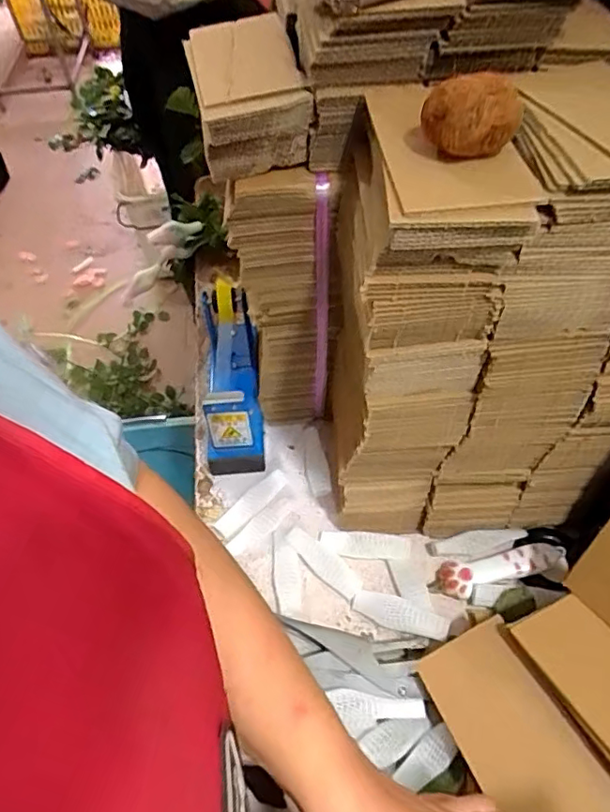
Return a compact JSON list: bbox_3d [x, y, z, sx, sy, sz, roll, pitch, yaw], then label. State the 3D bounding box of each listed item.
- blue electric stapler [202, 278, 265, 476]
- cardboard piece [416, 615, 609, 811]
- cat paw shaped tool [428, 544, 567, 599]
[{"bbox_3d":[-0.085,-0.040,0.614,0.065,0.123,0.196,-5,52,0],"label":"blue electric stapler"},{"bbox_3d":[0.146,0.233,0.399,0.078,0.007,0.136,-41,46,12],"label":"cardboard piece"},{"bbox_3d":[0.180,0.153,0.515,0.125,0.019,0.032,-8,52,-3],"label":"cat paw shaped tool"}]

